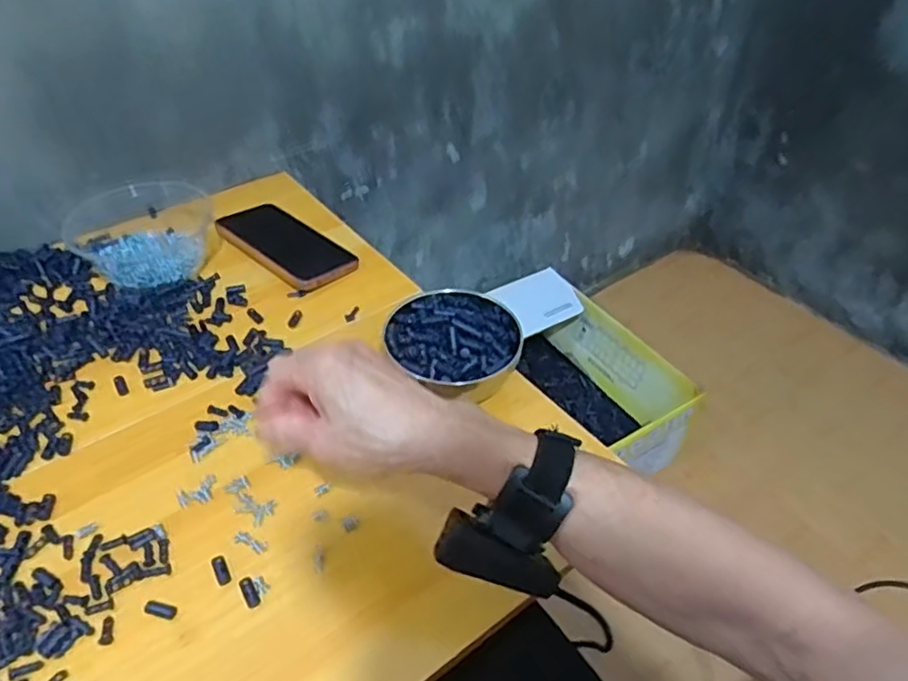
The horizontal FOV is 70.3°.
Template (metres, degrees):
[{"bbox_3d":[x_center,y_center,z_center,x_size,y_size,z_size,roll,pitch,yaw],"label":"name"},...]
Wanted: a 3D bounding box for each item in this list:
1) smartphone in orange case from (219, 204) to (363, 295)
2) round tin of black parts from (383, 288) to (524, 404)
[{"bbox_3d":[-0.175,-0.101,0.675,0.161,0.009,0.074,32,51,29],"label":"smartphone in orange case"},{"bbox_3d":[0.000,0.009,0.529,0.104,0.061,0.104,0,43,0],"label":"round tin of black parts"}]

